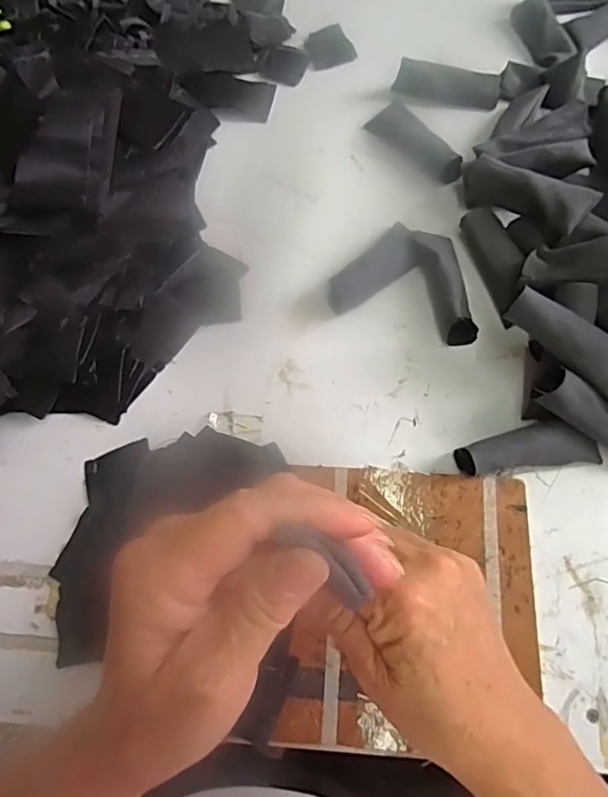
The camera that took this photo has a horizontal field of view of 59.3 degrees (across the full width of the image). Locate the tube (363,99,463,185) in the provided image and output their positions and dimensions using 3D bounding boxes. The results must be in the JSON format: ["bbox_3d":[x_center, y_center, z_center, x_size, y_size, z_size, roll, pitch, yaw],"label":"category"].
[{"bbox_3d":[0.112,-0.250,0.518,0.032,0.023,0.113,-40,72,-13],"label":"tube"}]

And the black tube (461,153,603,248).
[{"bbox_3d":[0.184,-0.172,0.455,0.115,0.040,0.039,36,73,30],"label":"black tube"}]

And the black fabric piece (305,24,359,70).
[{"bbox_3d":[0.027,-0.384,0.584,0.050,0.004,0.055,-20,74,-7],"label":"black fabric piece"}]

